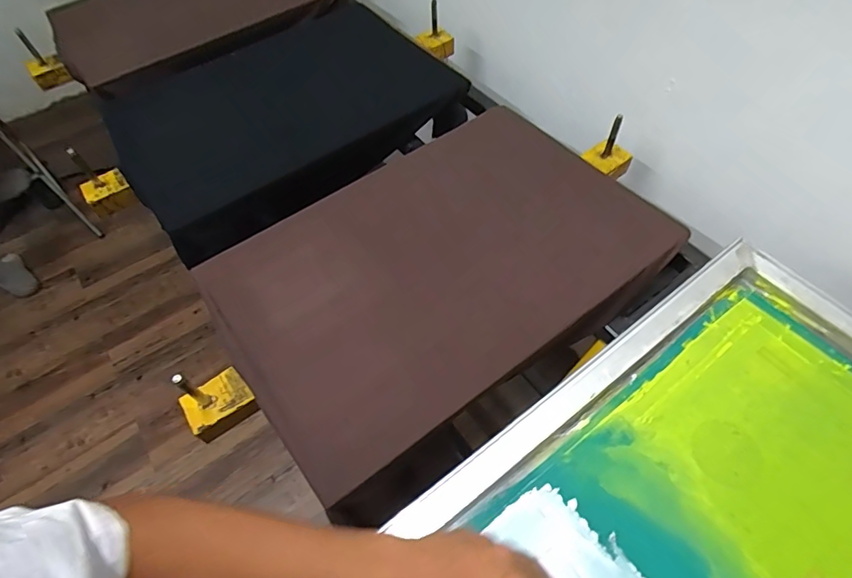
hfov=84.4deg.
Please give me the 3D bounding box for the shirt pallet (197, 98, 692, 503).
[{"bbox_3d":[0.013,-0.048,0.675,0.586,0.020,0.404,-33,60,-17],"label":"shirt pallet"}]

